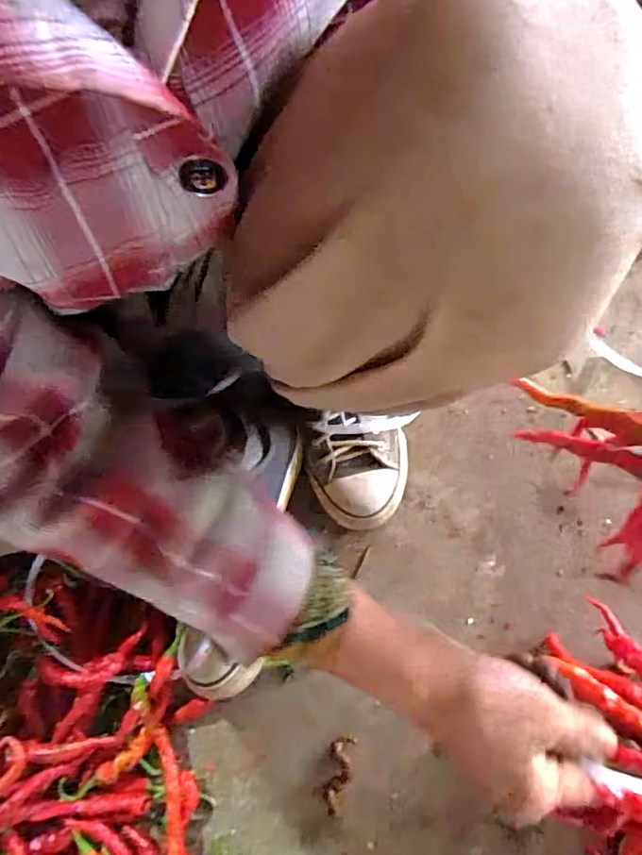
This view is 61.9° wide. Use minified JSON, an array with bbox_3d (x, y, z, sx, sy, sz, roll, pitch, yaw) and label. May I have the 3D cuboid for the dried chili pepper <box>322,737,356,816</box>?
[{"bbox_3d":[0.013,0.272,0.420,0.019,0.005,0.054,11,69,6],"label":"dried chili pepper"}]

